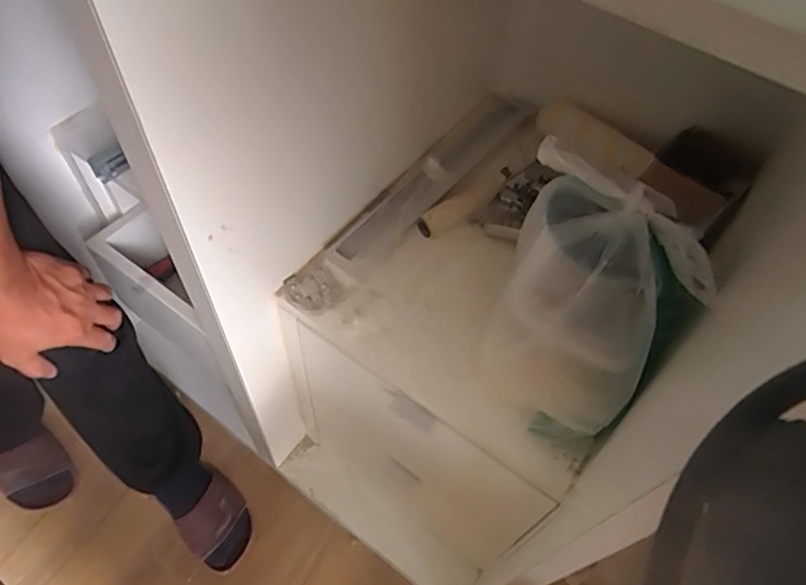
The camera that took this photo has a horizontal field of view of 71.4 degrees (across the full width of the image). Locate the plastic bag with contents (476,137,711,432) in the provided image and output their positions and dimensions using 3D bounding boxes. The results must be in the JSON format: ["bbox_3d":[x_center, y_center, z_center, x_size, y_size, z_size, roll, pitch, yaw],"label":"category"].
[{"bbox_3d":[0.150,0.014,0.512,0.163,0.219,0.155,29,58,15],"label":"plastic bag with contents"}]

